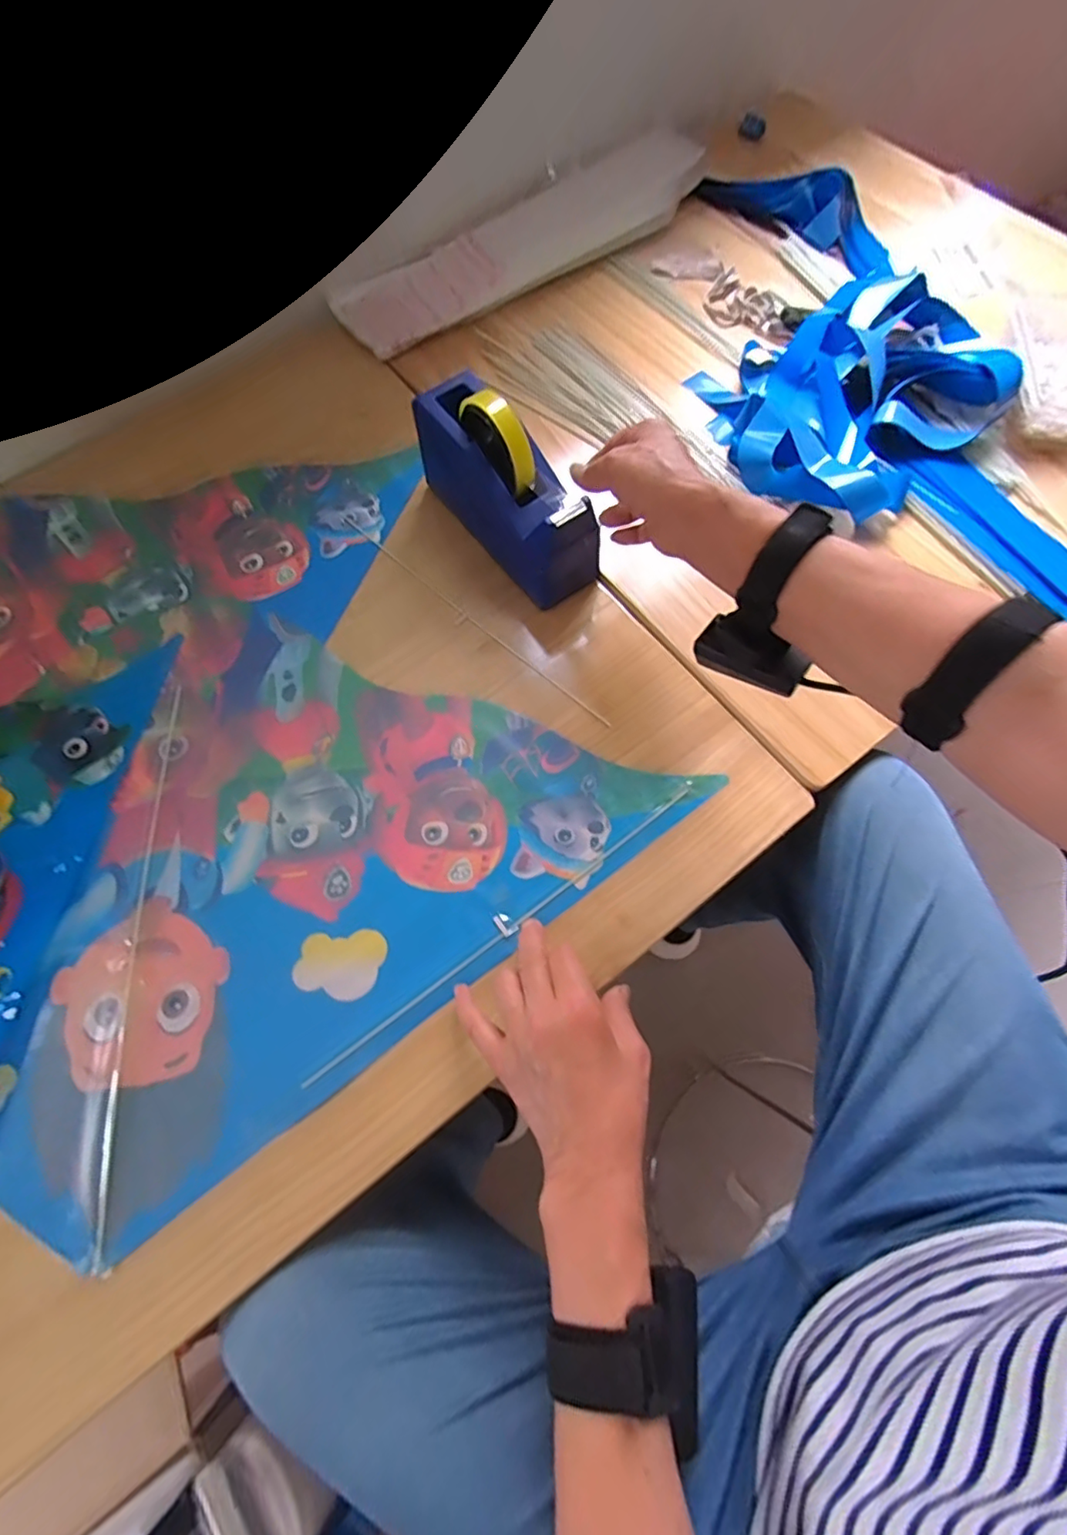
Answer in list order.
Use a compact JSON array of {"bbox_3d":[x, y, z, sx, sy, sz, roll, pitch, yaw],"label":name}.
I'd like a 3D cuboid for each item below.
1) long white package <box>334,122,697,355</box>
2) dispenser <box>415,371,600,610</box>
[{"bbox_3d":[-0.002,-0.653,0.706,0.507,0.029,0.124,-33,72,-10],"label":"long white package"},{"bbox_3d":[-0.024,-0.253,0.510,0.064,0.113,0.191,-36,73,-11],"label":"dispenser"}]

